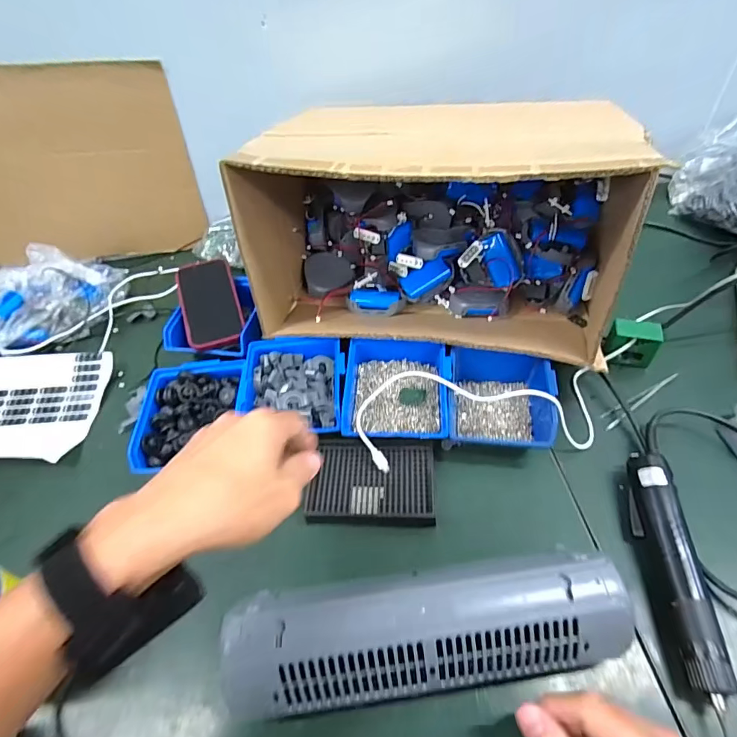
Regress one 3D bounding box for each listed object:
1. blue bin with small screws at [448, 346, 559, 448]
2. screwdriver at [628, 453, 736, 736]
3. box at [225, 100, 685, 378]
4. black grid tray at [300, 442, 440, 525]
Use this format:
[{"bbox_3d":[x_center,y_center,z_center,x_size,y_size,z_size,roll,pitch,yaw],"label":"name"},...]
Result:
[{"bbox_3d":[0.148,0.040,0.500,0.112,0.064,0.123,7,50,10],"label":"blue bin with small screws"},{"bbox_3d":[0.268,0.181,0.386,0.037,0.042,0.223,2,50,7],"label":"screwdriver"},{"bbox_3d":[0.081,-0.175,0.539,0.407,0.231,0.259,6,50,10],"label":"box"},{"bbox_3d":[0.004,0.126,0.474,0.131,0.029,0.084,0,50,4],"label":"black grid tray"}]

